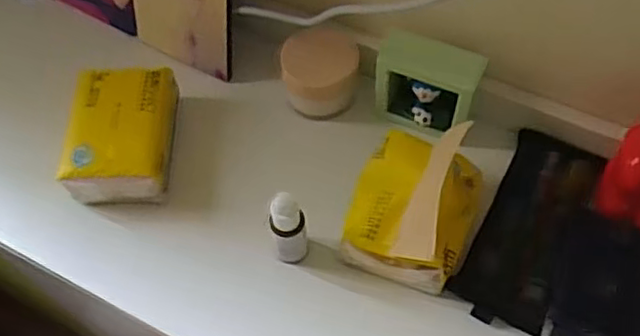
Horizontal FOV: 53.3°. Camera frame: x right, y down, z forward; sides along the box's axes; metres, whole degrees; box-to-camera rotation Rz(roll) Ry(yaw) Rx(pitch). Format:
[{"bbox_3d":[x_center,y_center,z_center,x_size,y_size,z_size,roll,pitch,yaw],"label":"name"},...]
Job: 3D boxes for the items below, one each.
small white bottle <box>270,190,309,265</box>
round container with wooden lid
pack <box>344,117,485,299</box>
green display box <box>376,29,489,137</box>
[{"bbox_3d":[-0.027,0.057,0.576,0.030,0.102,0.026,-12,61,-4],"label":"small white bottle"},{"bbox_3d":[0.000,-0.103,0.685,0.083,0.067,0.064,-3,60,1],"label":"round container with wooden lid"},{"bbox_3d":[0.086,0.026,0.575,0.114,0.091,0.131,18,63,12],"label":"pack"},{"bbox_3d":[0.106,-0.081,0.643,0.100,0.100,0.043,19,63,13],"label":"green display box"}]

